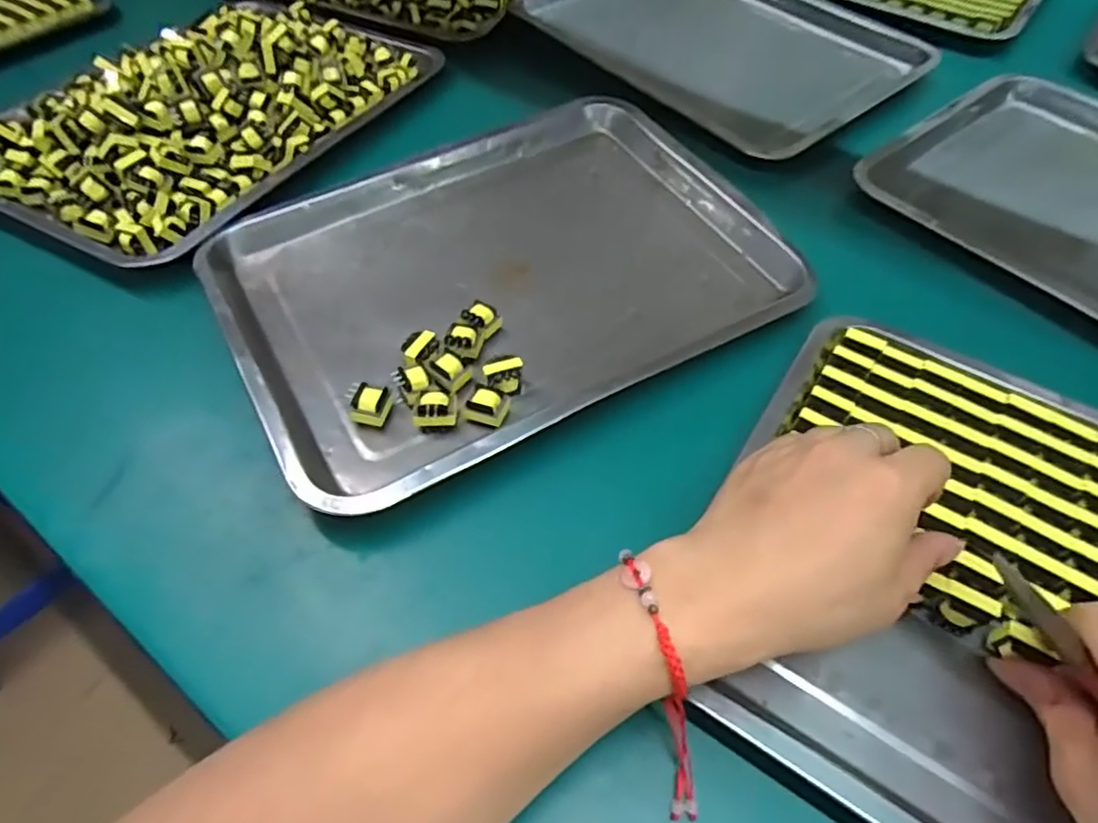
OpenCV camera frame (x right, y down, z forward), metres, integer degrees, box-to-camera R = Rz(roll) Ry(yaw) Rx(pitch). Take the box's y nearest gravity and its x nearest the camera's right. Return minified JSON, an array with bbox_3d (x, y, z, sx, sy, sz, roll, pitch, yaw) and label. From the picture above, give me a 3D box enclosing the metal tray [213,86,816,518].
[{"bbox_3d":[-0.033,-0.108,0.453,0.372,0.028,0.292,-27,58,-18],"label":"metal tray"}]

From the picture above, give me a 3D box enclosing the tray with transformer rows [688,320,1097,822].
[{"bbox_3d":[0.283,0.113,0.302,0.375,0.028,0.288,22,57,15],"label":"tray with transformer rows"}]

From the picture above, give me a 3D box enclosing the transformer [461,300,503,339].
[{"bbox_3d":[-0.046,-0.061,0.426,0.022,0.020,0.020,31,59,21],"label":"transformer"}]

